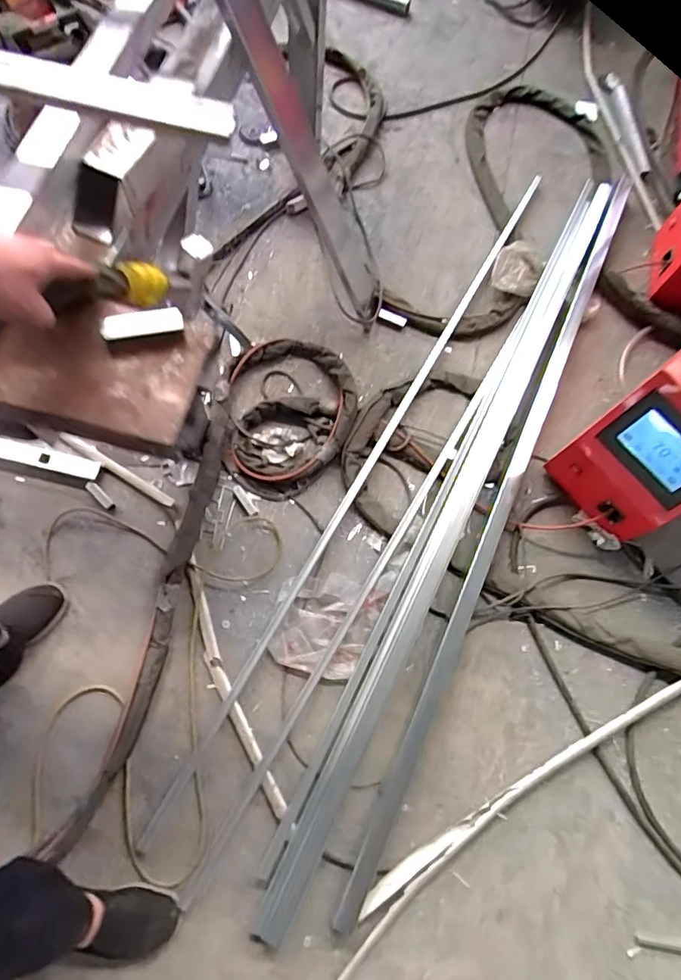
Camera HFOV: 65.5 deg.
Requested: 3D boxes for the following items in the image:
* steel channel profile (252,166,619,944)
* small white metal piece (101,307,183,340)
[{"bbox_3d":[0.264,0.058,1.223,0.078,0.035,1.763,26,71,7],"label":"steel channel profile"},{"bbox_3d":[-0.213,-0.178,0.567,0.085,0.020,0.020,-10,71,-6],"label":"small white metal piece"}]

